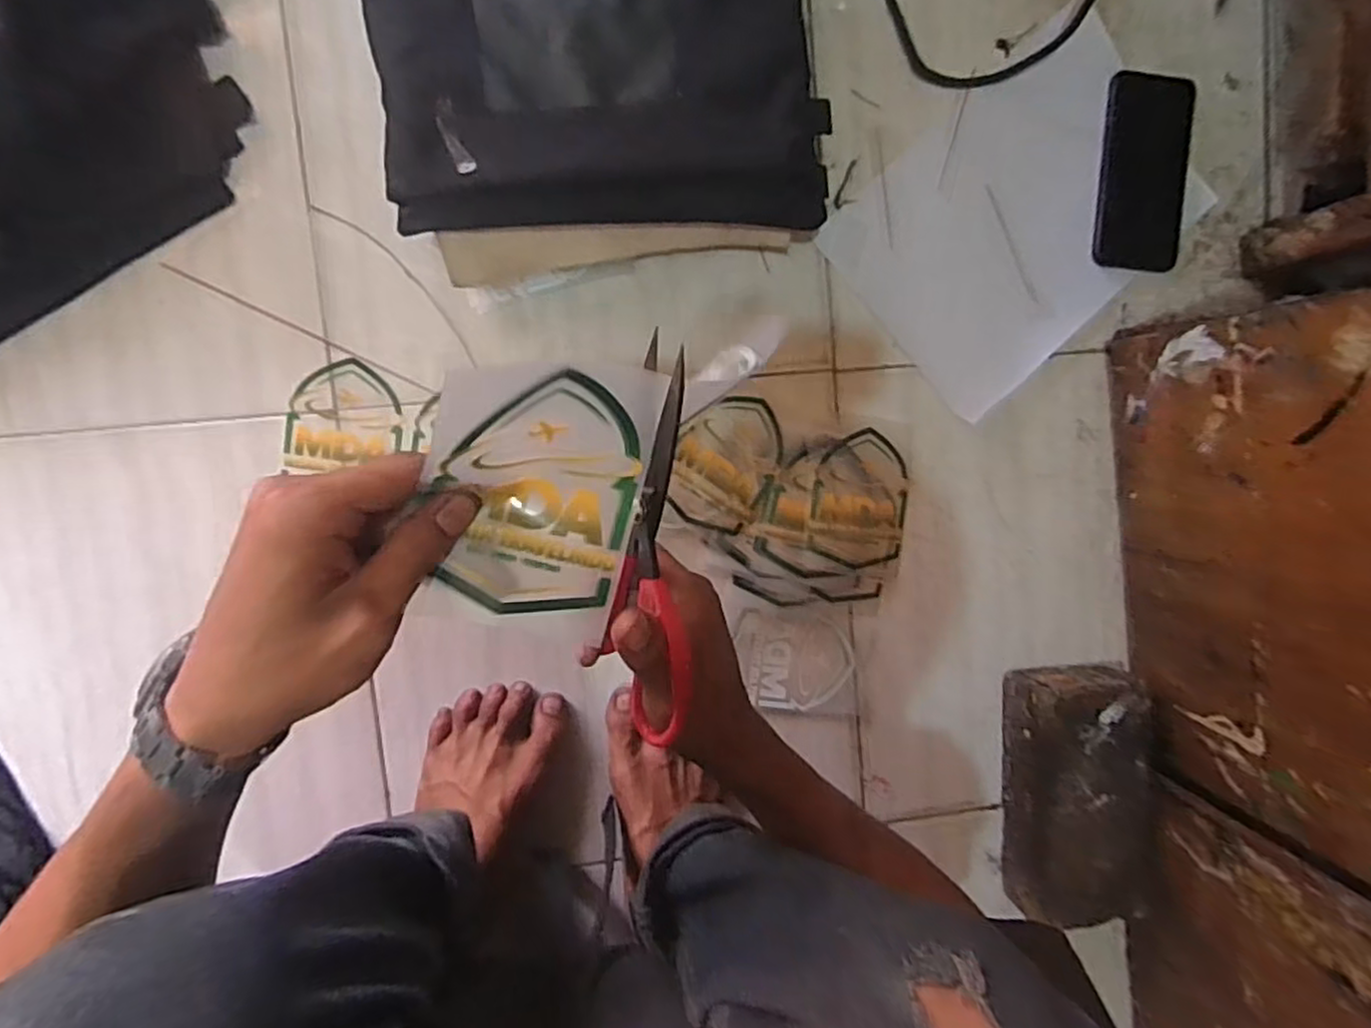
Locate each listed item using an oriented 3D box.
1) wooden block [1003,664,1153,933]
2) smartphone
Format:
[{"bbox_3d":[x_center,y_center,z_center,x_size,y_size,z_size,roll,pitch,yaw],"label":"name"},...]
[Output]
[{"bbox_3d":[0.328,0.231,0.600,0.110,0.082,0.205,-2,96,-6],"label":"wooden block"},{"bbox_3d":[0.381,-0.279,0.579,0.074,0.013,0.148,4,95,-6],"label":"smartphone"}]

